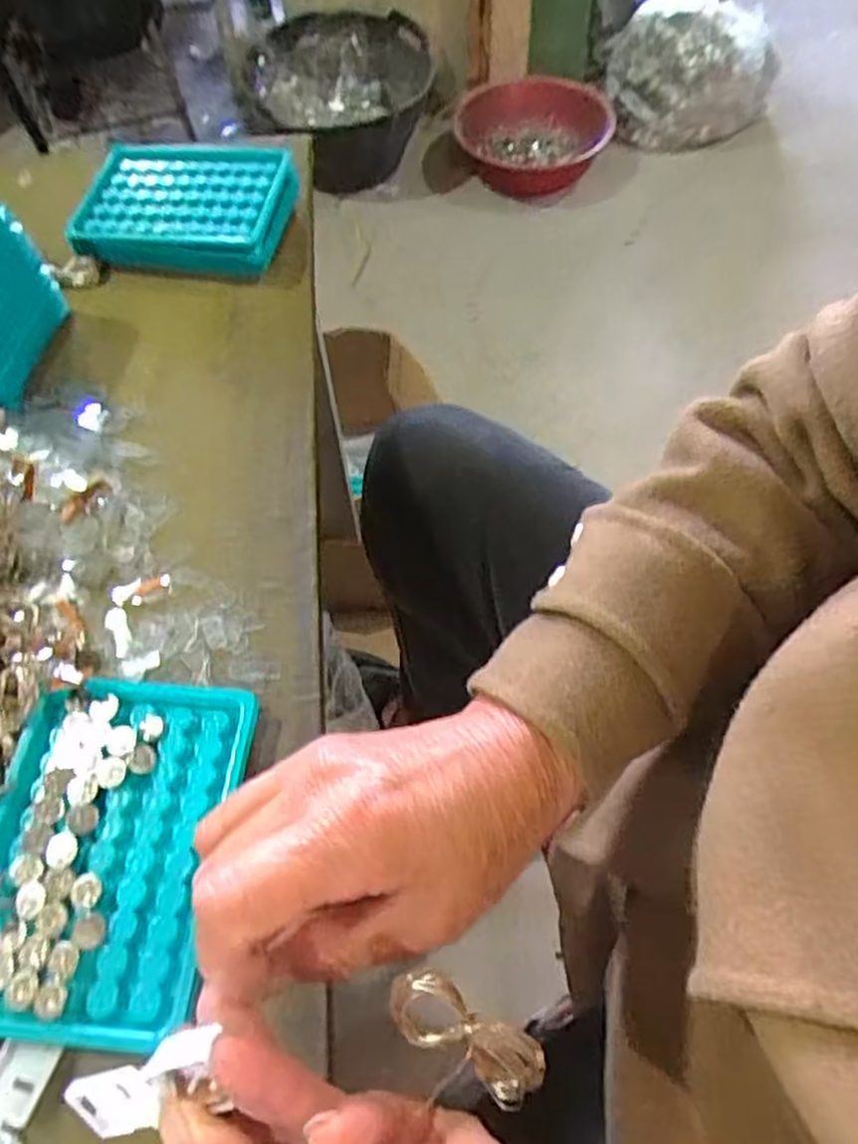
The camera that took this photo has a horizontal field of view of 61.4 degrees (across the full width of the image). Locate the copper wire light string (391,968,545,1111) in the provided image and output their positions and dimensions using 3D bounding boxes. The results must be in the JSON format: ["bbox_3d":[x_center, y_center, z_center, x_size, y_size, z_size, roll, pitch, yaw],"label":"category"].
[{"bbox_3d":[0.009,0.142,0.221,0.050,0.010,0.027,36,90,3],"label":"copper wire light string"}]

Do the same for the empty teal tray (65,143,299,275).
[{"bbox_3d":[-0.161,-0.242,0.480,0.134,0.036,0.094,6,59,3],"label":"empty teal tray"}]

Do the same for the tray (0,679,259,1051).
[{"bbox_3d":[-0.125,0.105,0.281,0.090,0.015,0.127,5,59,2],"label":"tray"}]

